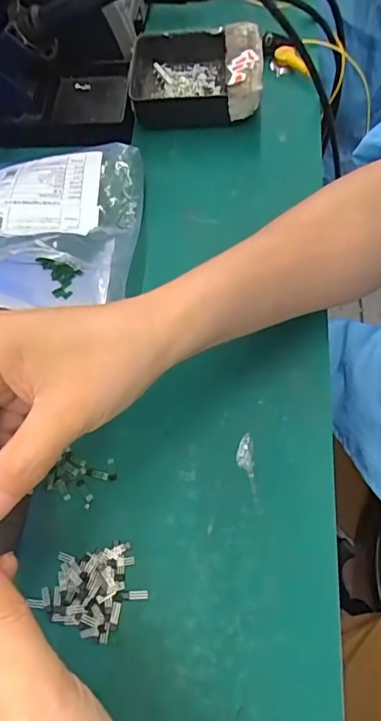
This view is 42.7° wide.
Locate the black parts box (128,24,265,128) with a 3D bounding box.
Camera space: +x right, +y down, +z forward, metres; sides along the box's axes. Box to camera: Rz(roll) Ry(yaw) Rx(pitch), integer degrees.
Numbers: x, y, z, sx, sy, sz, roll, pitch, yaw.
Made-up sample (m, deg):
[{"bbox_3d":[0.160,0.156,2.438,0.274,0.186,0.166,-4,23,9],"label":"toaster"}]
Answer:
[{"bbox_3d":[0.004,-0.220,0.378,0.096,0.043,0.082,-3,65,2],"label":"black parts box"}]

